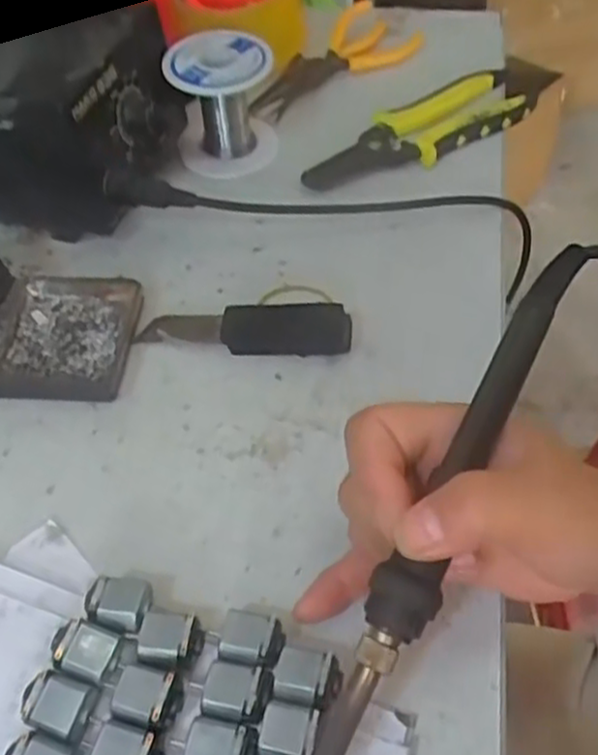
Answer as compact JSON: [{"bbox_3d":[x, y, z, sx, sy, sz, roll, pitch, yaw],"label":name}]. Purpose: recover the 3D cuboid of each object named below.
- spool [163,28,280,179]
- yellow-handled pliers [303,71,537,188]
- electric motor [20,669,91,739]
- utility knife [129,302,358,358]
[{"bbox_3d":[-0.047,-0.169,0.460,0.062,0.065,0.062,-7,51,-1],"label":"spool"},{"bbox_3d":[0.075,-0.158,0.472,0.155,0.026,0.043,-24,53,-14],"label":"yellow-handled pliers"},{"bbox_3d":[-0.085,0.116,0.261,0.023,0.014,0.018,14,53,15],"label":"electric motor"},{"bbox_3d":[-0.027,-0.025,0.367,0.105,0.020,0.019,5,52,8],"label":"utility knife"}]

